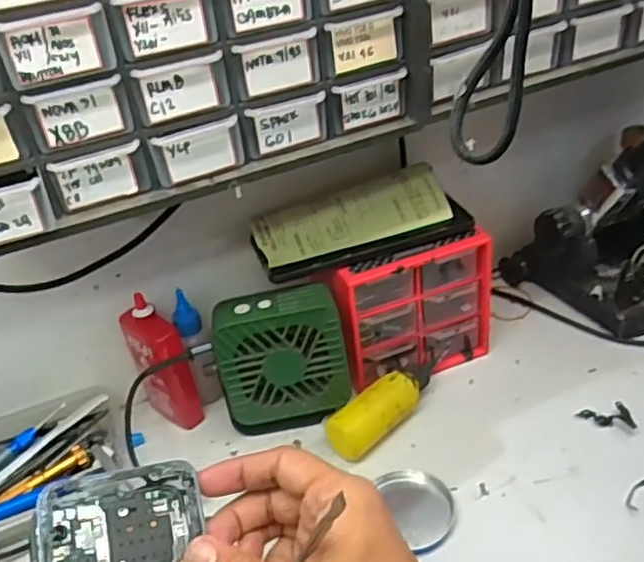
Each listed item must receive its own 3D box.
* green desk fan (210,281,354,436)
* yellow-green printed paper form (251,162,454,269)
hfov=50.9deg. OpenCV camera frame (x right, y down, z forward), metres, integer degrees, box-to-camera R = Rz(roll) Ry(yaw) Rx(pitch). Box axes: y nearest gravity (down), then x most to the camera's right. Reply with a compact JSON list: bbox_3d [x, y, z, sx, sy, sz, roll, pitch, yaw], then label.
[{"bbox_3d":[-0.030,0.067,0.537,0.097,0.116,0.043,-11,35,-4],"label":"green desk fan"},{"bbox_3d":[0.023,-0.054,0.546,0.154,0.011,0.060,-16,62,-5],"label":"yellow-green printed paper form"}]

